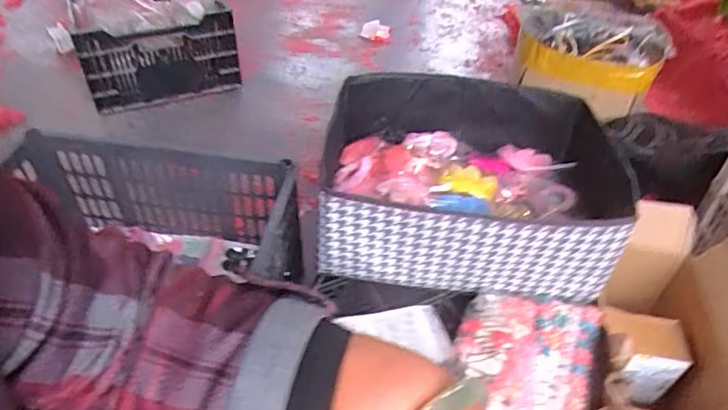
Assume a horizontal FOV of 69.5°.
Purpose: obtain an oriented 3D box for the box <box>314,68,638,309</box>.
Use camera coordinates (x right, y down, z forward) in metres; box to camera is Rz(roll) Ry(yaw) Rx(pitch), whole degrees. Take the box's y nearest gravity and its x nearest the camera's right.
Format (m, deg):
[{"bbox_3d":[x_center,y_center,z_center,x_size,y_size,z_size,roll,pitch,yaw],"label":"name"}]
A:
[{"bbox_3d":[0.164,-0.039,0.806,0.437,0.162,0.335,6,43,3],"label":"box"}]

